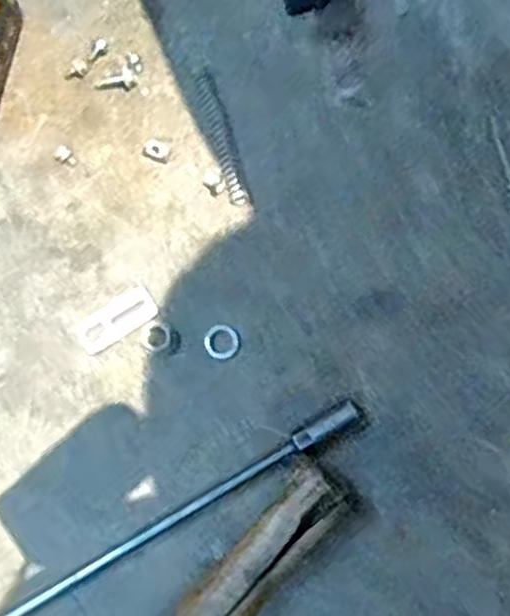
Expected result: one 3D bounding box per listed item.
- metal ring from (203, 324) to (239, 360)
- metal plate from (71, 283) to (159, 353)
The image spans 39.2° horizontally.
[{"bbox_3d":[-0.025,0.024,0.523,0.025,0.004,0.025,0,78,1],"label":"metal ring"},{"bbox_3d":[-0.102,0.009,0.527,0.061,0.004,0.027,-33,80,-6],"label":"metal plate"}]

